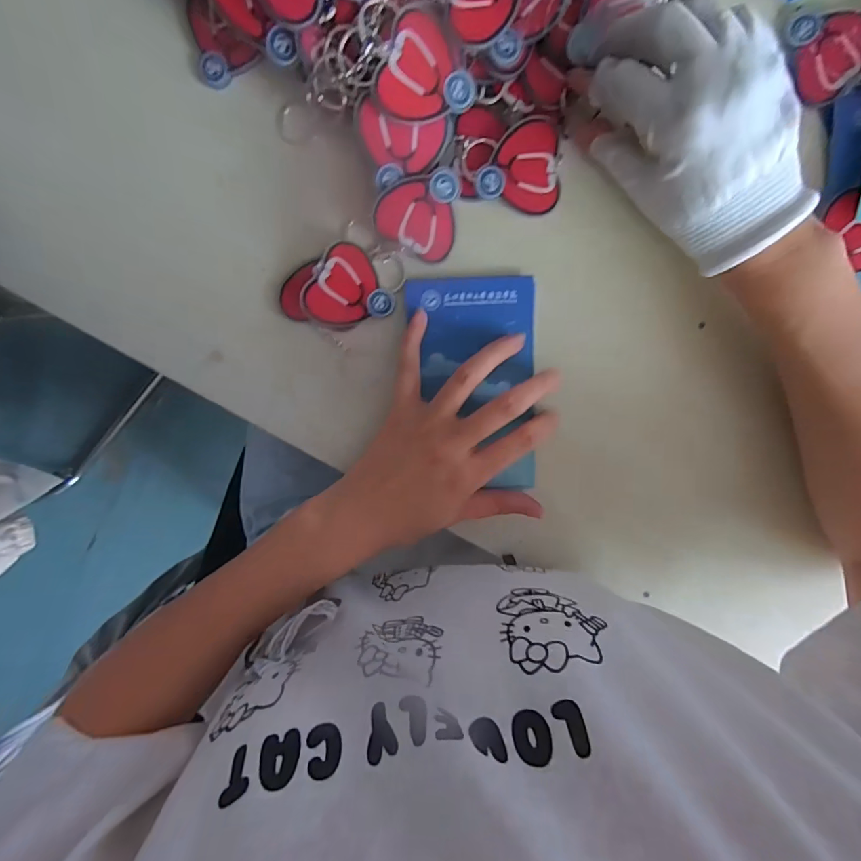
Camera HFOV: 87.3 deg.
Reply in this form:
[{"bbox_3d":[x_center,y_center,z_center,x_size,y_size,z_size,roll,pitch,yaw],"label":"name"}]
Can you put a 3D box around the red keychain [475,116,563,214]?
[{"bbox_3d":[0.057,-0.162,0.272,0.048,0.004,0.050,14,98,-2],"label":"red keychain"}]

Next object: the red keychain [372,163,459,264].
[{"bbox_3d":[-0.008,-0.131,0.273,0.048,0.004,0.050,4,110,-9],"label":"red keychain"}]

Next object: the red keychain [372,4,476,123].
[{"bbox_3d":[-0.004,-0.190,0.244,0.050,0.004,0.050,-6,110,-17],"label":"red keychain"}]

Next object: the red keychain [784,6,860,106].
[{"bbox_3d":[0.237,-0.226,0.263,0.046,0.007,0.053,-31,97,4],"label":"red keychain"}]

